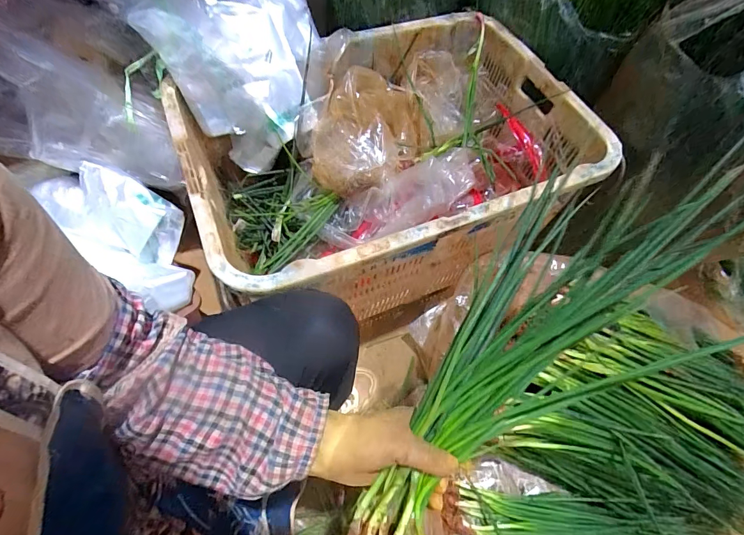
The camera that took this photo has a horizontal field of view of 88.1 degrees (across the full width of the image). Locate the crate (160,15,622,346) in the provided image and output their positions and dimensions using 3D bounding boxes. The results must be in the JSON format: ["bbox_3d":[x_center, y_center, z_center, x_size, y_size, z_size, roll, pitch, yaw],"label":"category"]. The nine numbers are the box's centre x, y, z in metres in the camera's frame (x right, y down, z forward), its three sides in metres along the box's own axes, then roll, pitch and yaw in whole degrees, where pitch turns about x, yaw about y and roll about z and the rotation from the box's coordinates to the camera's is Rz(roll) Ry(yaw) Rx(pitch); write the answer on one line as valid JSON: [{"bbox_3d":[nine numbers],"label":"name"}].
[{"bbox_3d":[0.024,-0.164,0.783,0.670,0.362,0.463,-24,66,-16],"label":"crate"}]

